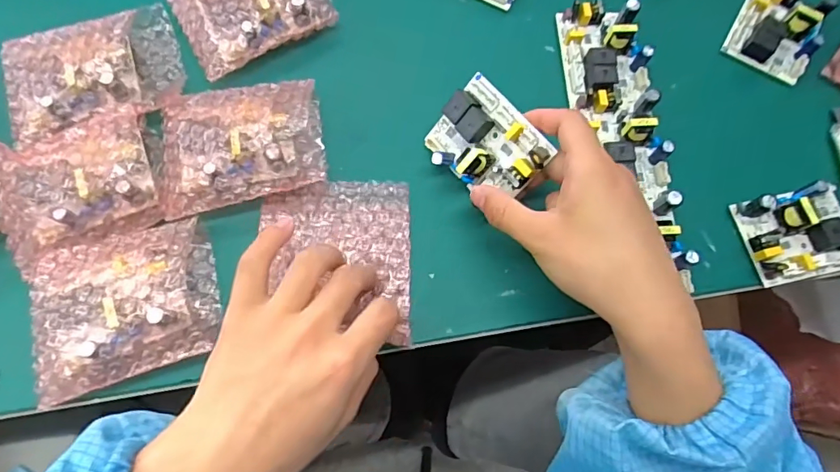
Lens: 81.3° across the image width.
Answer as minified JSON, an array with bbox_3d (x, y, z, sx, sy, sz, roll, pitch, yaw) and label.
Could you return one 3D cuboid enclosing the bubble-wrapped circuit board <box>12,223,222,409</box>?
[{"bbox_3d":[-0.192,0.038,0.305,0.114,0.028,0.099,-16,73,-7],"label":"bubble-wrapped circuit board"}]

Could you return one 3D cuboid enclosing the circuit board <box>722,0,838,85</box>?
[{"bbox_3d":[0.293,-0.175,0.398,0.061,0.029,0.091,27,73,7],"label":"circuit board"}]

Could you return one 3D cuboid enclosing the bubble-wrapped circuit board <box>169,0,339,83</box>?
[{"bbox_3d":[-0.131,-0.178,0.377,0.110,0.030,0.085,-32,75,-11],"label":"bubble-wrapped circuit board"}]

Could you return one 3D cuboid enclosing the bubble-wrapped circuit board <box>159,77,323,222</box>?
[{"bbox_3d":[-0.126,-0.068,0.339,0.109,0.040,0.092,-9,72,-4],"label":"bubble-wrapped circuit board"}]

